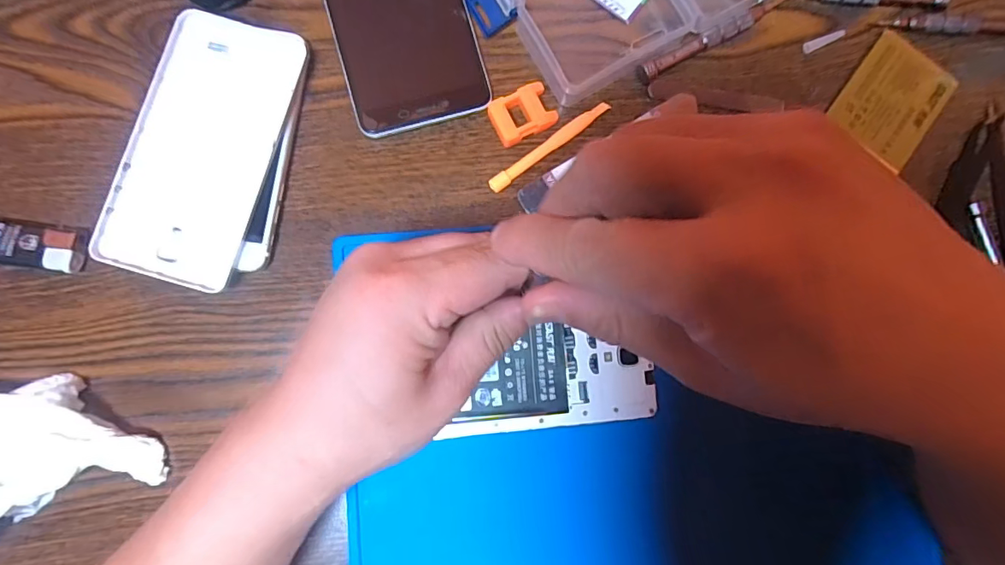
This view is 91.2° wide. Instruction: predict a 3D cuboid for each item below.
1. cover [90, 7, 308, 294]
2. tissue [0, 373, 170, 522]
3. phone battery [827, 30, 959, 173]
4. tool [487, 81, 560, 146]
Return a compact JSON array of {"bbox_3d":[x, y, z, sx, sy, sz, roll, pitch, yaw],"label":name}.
[{"bbox_3d":[-0.160,-0.073,0.268,0.071,0.014,0.146,17,86,-2],"label":"cover"},{"bbox_3d":[-0.256,0.097,0.248,0.142,0.020,0.075,-26,88,-4],"label":"tissue"},{"bbox_3d":[0.233,-0.109,0.292,0.054,0.005,0.066,37,85,0],"label":"phone battery"},{"bbox_3d":[0.011,-0.094,0.279,0.035,0.013,0.026,-28,88,-4],"label":"tool"}]

